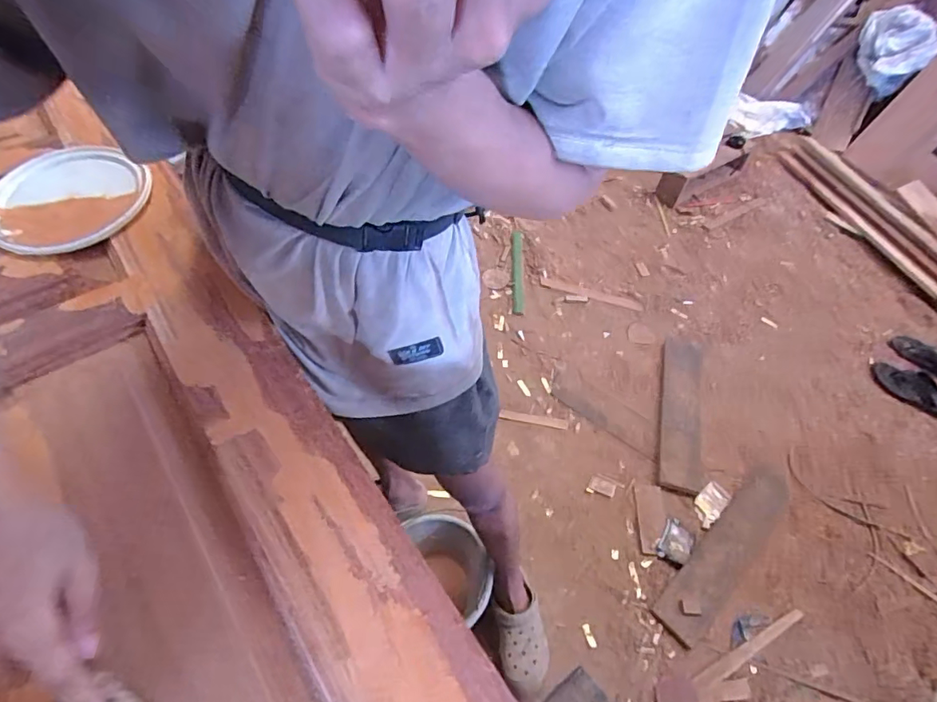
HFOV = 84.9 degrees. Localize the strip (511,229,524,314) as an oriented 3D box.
[{"bbox_3d":[0.171,-0.285,1.807,0.043,0.028,0.384,4,54,-4],"label":"strip"}]

